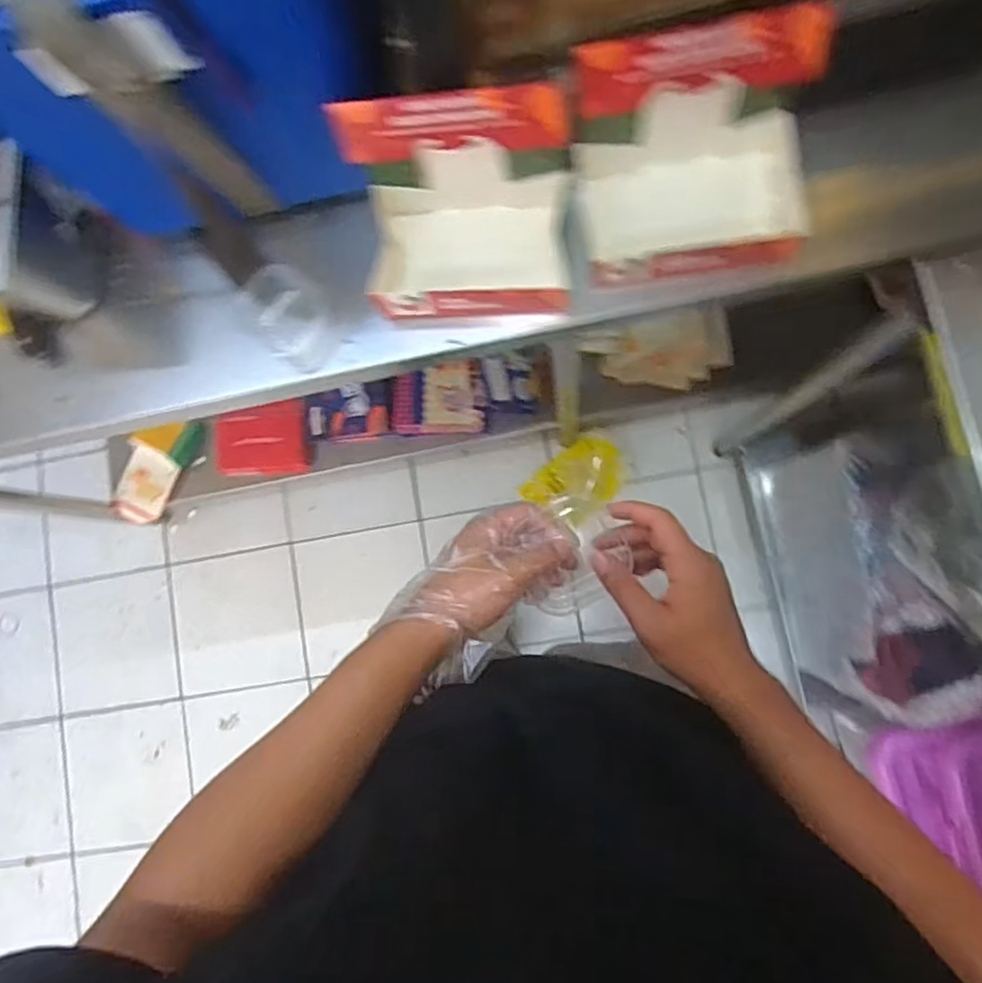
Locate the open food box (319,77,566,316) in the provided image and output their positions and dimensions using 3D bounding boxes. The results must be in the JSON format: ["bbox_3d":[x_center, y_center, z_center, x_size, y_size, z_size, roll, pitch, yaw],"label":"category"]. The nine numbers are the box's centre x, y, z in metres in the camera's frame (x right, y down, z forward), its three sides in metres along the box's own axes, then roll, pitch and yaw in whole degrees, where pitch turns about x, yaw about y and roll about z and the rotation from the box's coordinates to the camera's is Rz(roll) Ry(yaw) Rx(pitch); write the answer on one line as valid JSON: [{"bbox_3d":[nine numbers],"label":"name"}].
[{"bbox_3d":[-0.023,-0.233,0.573,0.183,0.174,0.130,-4,84,6],"label":"open food box"}]

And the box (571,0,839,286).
[{"bbox_3d":[0.170,-0.263,0.548,0.185,0.186,0.126,-6,84,6],"label":"box"}]

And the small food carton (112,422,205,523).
[{"bbox_3d":[-0.704,-0.053,1.394,0.119,0.065,0.252,30,98,-2],"label":"small food carton"}]

